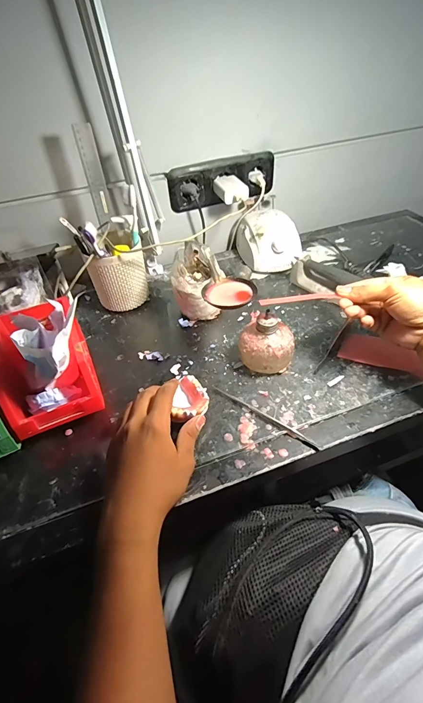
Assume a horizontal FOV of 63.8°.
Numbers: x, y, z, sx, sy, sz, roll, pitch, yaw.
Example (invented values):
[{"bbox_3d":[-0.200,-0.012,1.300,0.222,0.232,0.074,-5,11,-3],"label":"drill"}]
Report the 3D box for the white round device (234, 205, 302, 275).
[{"bbox_3d":[0.119,-0.220,0.682,0.105,0.082,0.137,-14,45,-10],"label":"white round device"}]

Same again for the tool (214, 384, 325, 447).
[{"bbox_3d":[0.065,0.079,0.428,0.153,0.005,0.008,28,53,29],"label":"tool"}]

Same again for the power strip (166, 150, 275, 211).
[{"bbox_3d":[0.025,-0.336,0.673,0.223,0.076,0.047,-12,45,-8],"label":"power strip"}]

